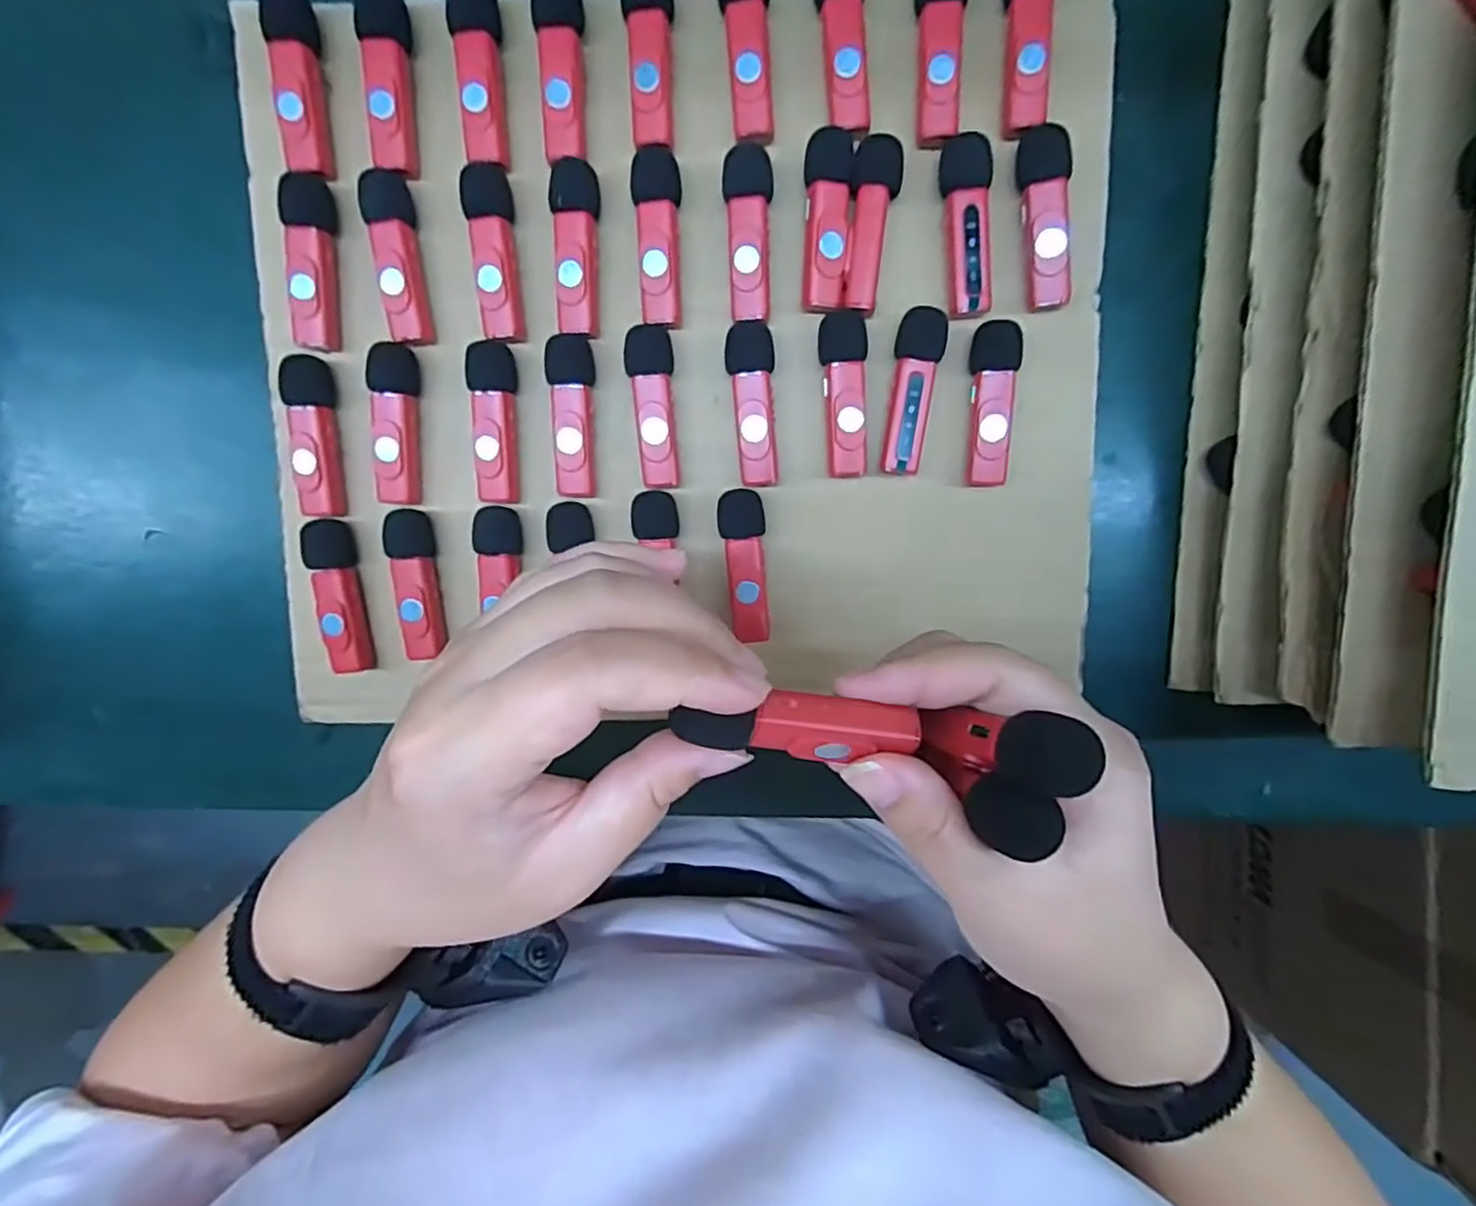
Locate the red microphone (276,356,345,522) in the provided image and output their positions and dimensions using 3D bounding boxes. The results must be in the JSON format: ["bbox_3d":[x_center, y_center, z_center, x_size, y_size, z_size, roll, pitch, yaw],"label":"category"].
[{"bbox_3d":[-0.179,-0.070,0.283,0.015,0.016,0.065,0,93,2],"label":"red microphone"}]

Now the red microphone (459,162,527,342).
[{"bbox_3d":[-0.099,-0.141,0.272,0.016,0.012,0.065,-5,93,2],"label":"red microphone"}]

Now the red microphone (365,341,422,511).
[{"bbox_3d":[-0.144,-0.075,0.282,0.015,0.014,0.065,3,93,1],"label":"red microphone"}]

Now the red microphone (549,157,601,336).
[{"bbox_3d":[-0.065,-0.143,0.271,0.017,0.011,0.065,2,97,4],"label":"red microphone"}]

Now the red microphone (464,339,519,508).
[{"bbox_3d":[-0.102,-0.075,0.279,0.016,0.014,0.064,0,93,2],"label":"red microphone"}]

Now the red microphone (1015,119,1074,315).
[{"bbox_3d":[0.121,-0.151,0.263,0.019,0.011,0.065,-5,93,2],"label":"red microphone"}]

